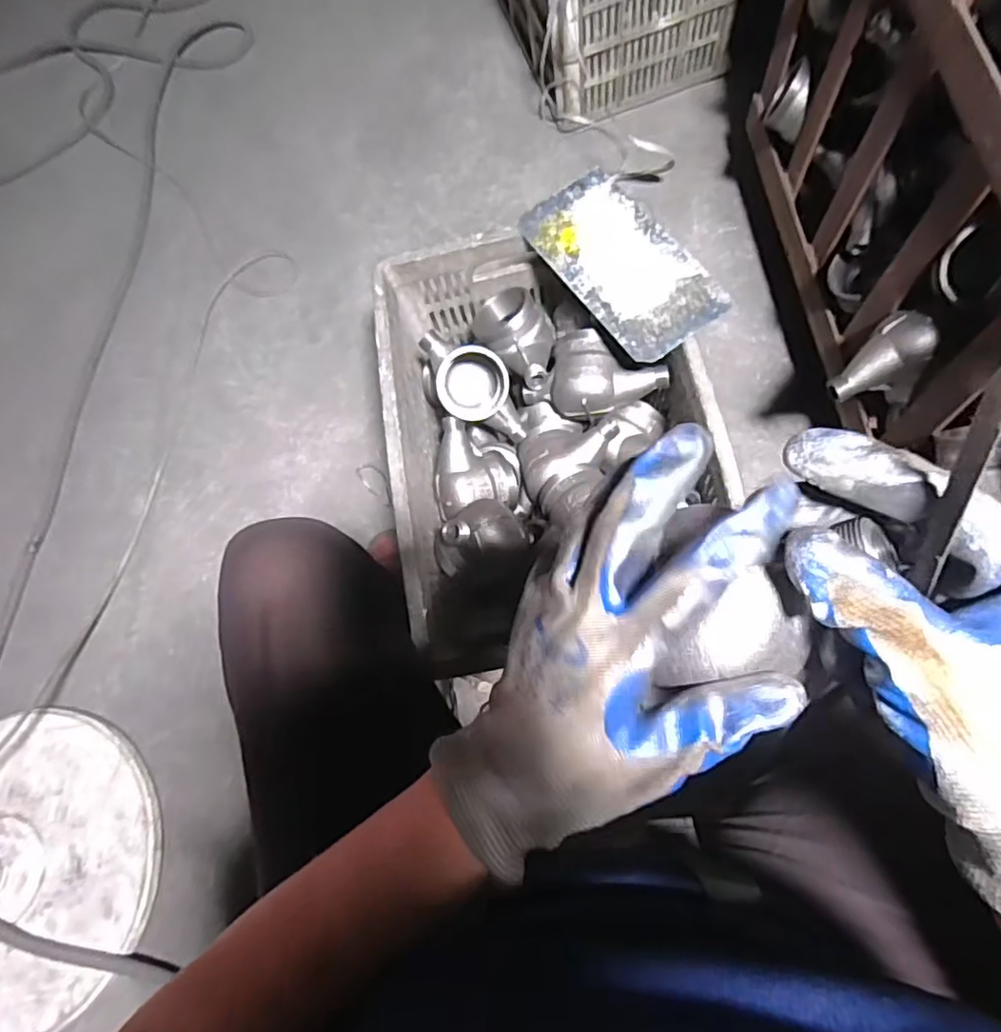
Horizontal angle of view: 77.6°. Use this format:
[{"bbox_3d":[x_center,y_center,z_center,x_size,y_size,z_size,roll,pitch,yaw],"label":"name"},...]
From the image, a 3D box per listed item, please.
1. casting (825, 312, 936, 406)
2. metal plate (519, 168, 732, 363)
[{"bbox_3d":[0.396,-0.153,0.630,0.112,0.066,0.062,-46,43,25],"label":"casting"},{"bbox_3d":[0.129,-0.276,0.675,0.123,0.007,0.238,-33,71,-2],"label":"metal plate"}]

